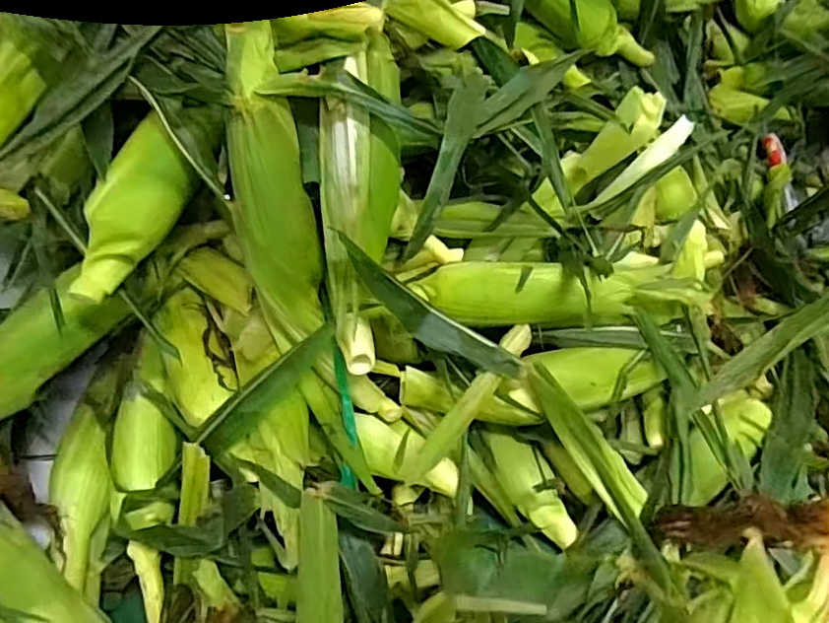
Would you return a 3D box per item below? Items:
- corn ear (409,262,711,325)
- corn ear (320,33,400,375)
[{"bbox_3d":[0.133,-0.018,0.559,0.262,0.051,0.065,-5,55,-4],"label":"corn ear"},{"bbox_3d":[-0.047,-0.084,0.469,0.061,0.051,0.264,4,91,2],"label":"corn ear"}]

